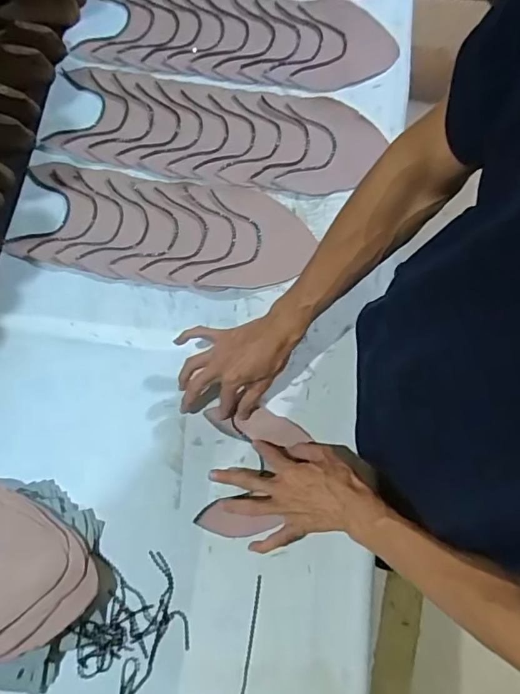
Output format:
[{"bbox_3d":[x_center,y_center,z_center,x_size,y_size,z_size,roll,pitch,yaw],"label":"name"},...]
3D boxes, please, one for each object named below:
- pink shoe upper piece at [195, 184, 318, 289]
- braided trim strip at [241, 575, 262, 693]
[{"bbox_3d":[-0.001,-0.157,0.720,0.154,0.004,0.159,10,77,4],"label":"pink shoe upper piece"},{"bbox_3d":[-0.018,0.400,0.588,0.008,0.005,0.236,8,77,4],"label":"braided trim strip"}]

